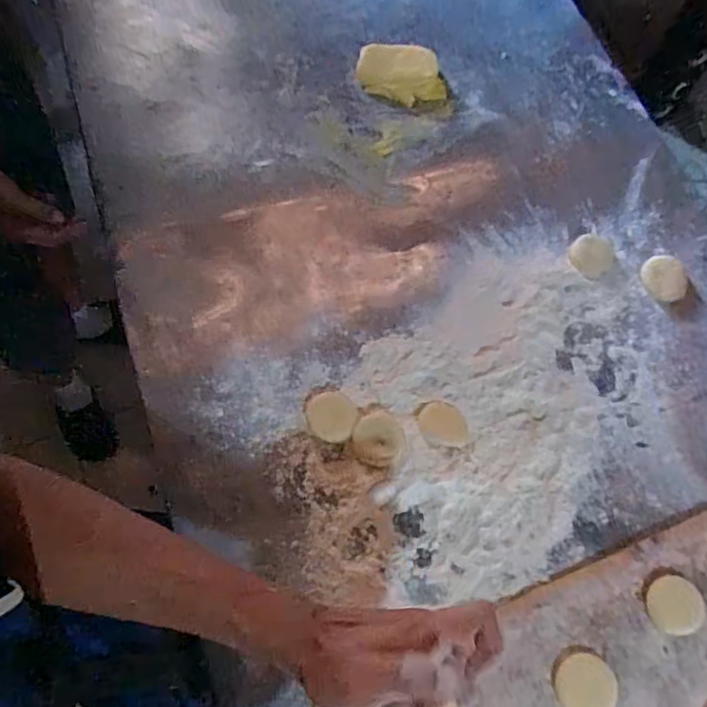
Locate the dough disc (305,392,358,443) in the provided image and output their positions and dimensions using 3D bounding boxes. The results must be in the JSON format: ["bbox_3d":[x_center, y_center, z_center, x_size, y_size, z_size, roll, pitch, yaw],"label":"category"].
[{"bbox_3d":[-0.021,0.057,0.550,0.046,0.008,0.046,1,66,-2],"label":"dough disc"}]

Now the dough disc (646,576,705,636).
[{"bbox_3d":[0.265,0.207,0.494,0.045,0.008,0.043,1,66,-2],"label":"dough disc"}]

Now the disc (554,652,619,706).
[{"bbox_3d":[0.182,0.260,0.468,0.045,0.007,0.046,1,66,-2],"label":"disc"}]

